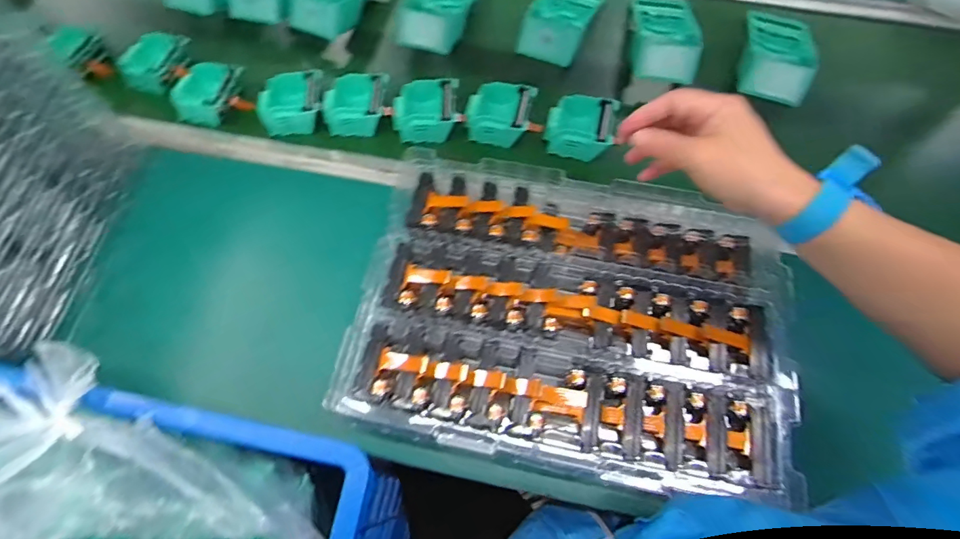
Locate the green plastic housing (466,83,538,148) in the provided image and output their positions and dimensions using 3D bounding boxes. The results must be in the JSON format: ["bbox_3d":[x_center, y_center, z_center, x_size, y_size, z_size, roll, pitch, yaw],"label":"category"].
[{"bbox_3d":[0.025,-0.200,0.604,0.083,0.042,0.079,9,67,4],"label":"green plastic housing"}]

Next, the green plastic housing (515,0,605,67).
[{"bbox_3d":[0.120,-0.378,0.683,0.095,0.052,0.191,22,69,10],"label":"green plastic housing"}]

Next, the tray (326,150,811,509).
[{"bbox_3d":[0.085,0.034,0.429,0.380,0.034,0.272,11,67,5],"label":"tray"}]

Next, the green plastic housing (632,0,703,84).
[{"bbox_3d":[0.274,-0.352,0.677,0.096,0.047,0.191,7,67,4],"label":"green plastic housing"}]

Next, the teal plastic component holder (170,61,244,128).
[{"bbox_3d":[-0.366,-0.234,0.620,0.075,0.034,0.087,18,68,8],"label":"teal plastic component holder"}]

